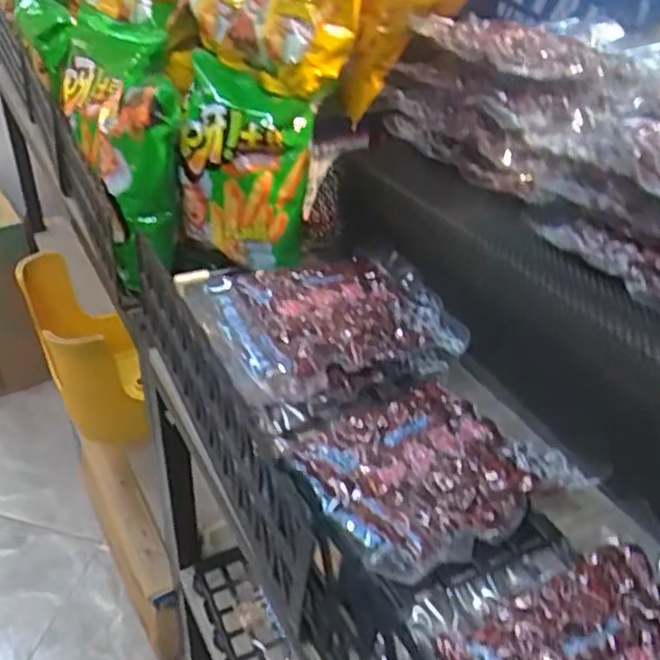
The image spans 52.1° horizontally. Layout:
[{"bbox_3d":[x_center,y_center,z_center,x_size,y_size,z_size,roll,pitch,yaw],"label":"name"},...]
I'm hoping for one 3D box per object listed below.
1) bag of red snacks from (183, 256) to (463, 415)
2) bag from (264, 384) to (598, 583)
[{"bbox_3d":[-0.005,-0.014,0.644,0.210,0.052,0.197,-10,38,-23],"label":"bag of red snacks"},{"bbox_3d":[0.070,0.092,0.535,0.189,0.035,0.205,-16,41,-29],"label":"bag"}]

